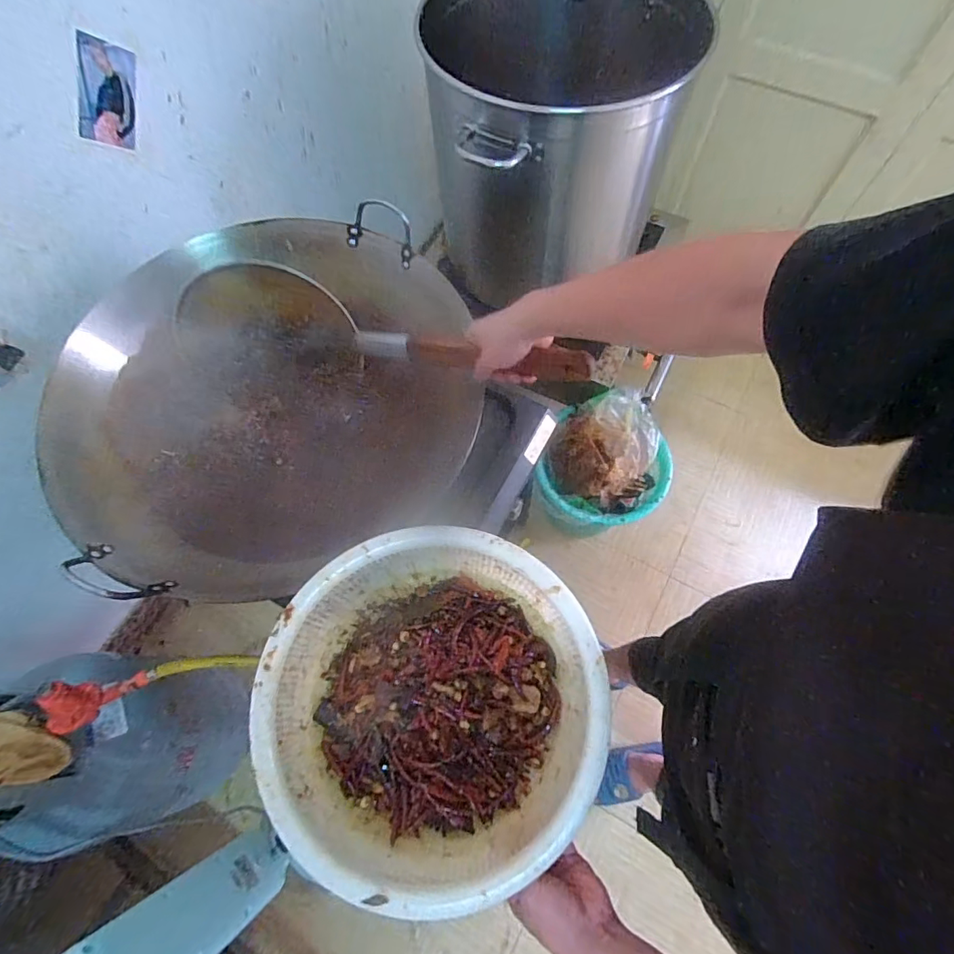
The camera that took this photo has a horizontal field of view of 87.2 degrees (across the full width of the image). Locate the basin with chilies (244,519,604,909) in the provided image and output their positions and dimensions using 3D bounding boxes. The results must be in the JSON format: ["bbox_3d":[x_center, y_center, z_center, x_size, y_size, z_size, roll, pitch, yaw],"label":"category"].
[{"bbox_3d":[-0.042,0.236,0.539,0.324,0.111,0.330,-1,67,2],"label":"basin with chilies"}]

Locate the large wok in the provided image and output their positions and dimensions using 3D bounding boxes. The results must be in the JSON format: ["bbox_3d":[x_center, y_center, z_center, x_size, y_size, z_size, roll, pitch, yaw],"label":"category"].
[{"bbox_3d":[-0.267,-0.113,0.726,0.532,0.206,0.465,-25,68,-9],"label":"large wok"}]

